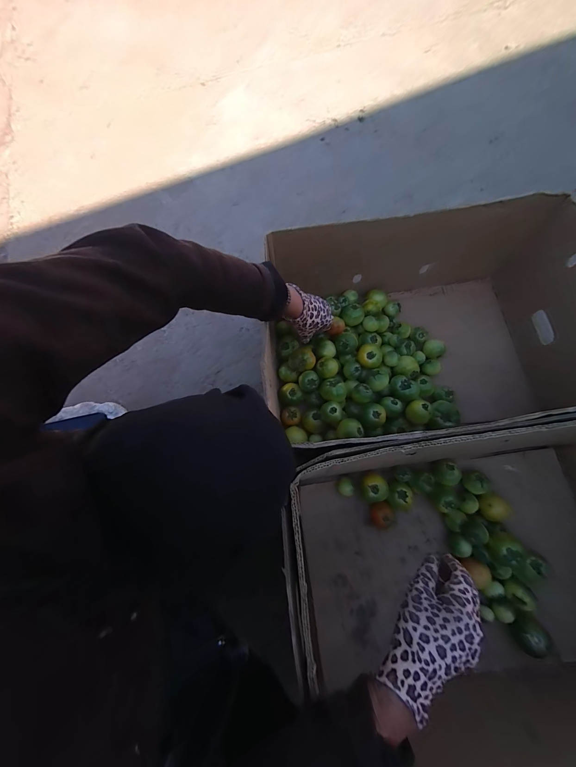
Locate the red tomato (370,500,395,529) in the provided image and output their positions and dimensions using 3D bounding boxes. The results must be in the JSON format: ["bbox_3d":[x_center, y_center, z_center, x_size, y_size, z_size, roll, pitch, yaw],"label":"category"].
[{"bbox_3d":[0.164,0.229,0.504,0.036,0.029,0.042,-16,71,-5],"label":"red tomato"}]

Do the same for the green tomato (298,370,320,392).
[{"bbox_3d":[0.040,-0.003,0.563,0.038,0.028,0.034,-7,71,-2],"label":"green tomato"}]

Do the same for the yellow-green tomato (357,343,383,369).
[{"bbox_3d":[0.160,-0.051,0.576,0.048,0.041,0.042,37,75,12],"label":"yellow-green tomato"}]

